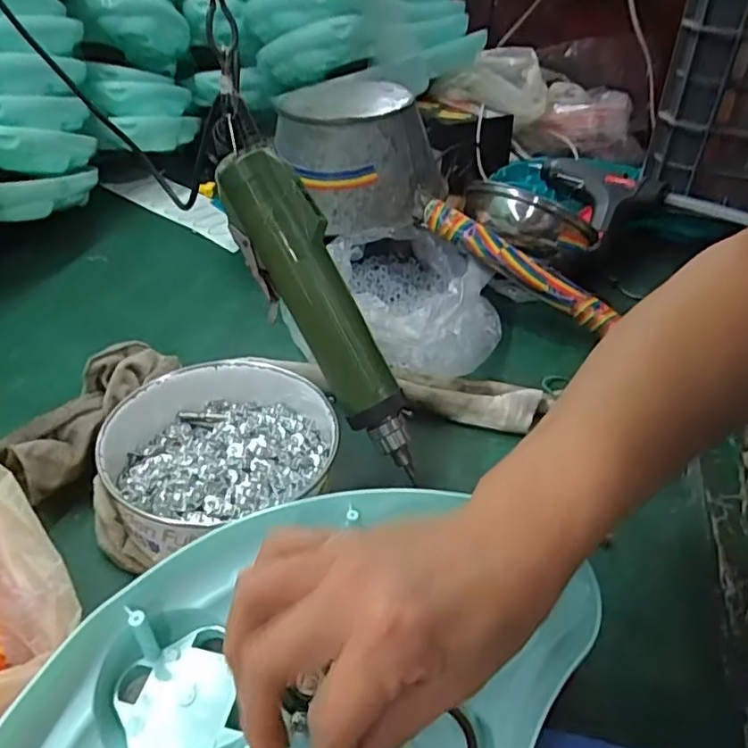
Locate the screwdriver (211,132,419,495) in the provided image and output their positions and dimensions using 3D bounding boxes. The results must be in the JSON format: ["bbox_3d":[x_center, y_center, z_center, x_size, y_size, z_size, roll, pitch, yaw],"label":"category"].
[{"bbox_3d":[-0.029,-0.040,0.388,0.034,0.215,0.037,-33,9,-37],"label":"screwdriver"}]

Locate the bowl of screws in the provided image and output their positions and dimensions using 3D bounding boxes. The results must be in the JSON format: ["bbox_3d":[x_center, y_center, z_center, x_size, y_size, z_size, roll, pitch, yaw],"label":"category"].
[{"bbox_3d":[-0.100,0.050,0.401,0.142,0.054,0.132,1,38,-1],"label":"bowl of screws"}]

